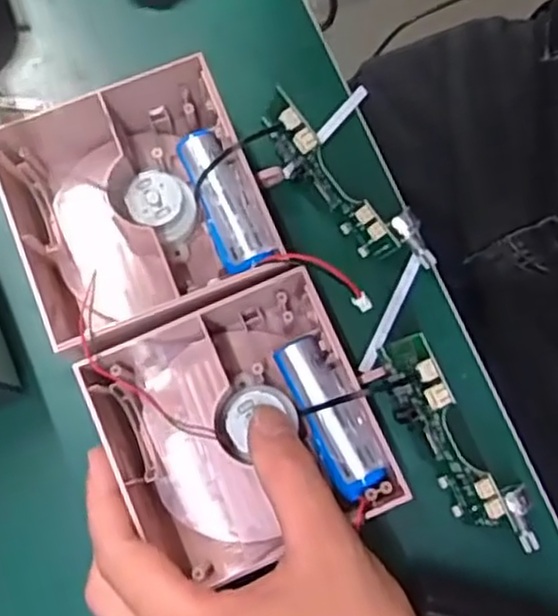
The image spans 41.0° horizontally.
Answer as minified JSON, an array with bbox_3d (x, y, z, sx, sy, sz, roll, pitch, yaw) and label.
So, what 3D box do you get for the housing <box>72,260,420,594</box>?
[{"bbox_3d":[-0.017,0.049,0.308,0.105,0.048,0.108,-25,79,-5],"label":"housing"}]

